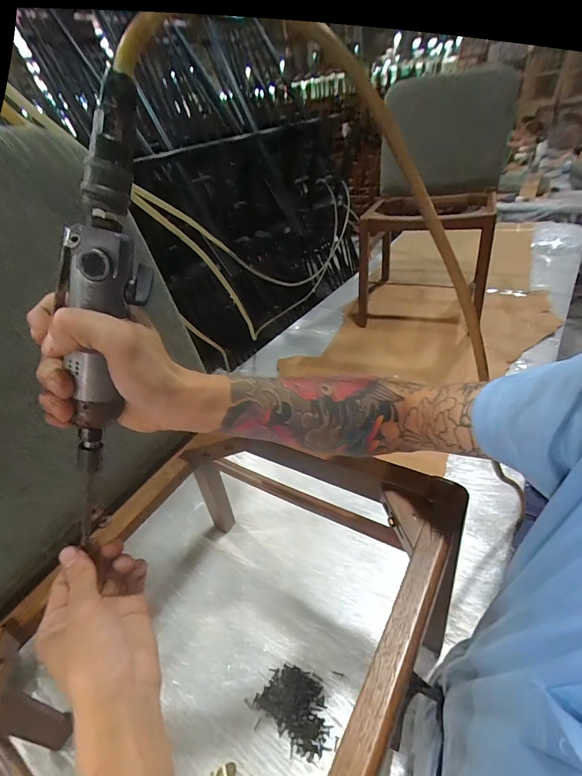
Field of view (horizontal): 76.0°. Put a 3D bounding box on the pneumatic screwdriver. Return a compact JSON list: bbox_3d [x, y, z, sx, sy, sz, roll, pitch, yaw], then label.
[{"bbox_3d":[-0.127,-0.048,0.251,0.030,0.272,0.044,19,16,26],"label":"pneumatic screwdriver"}]

